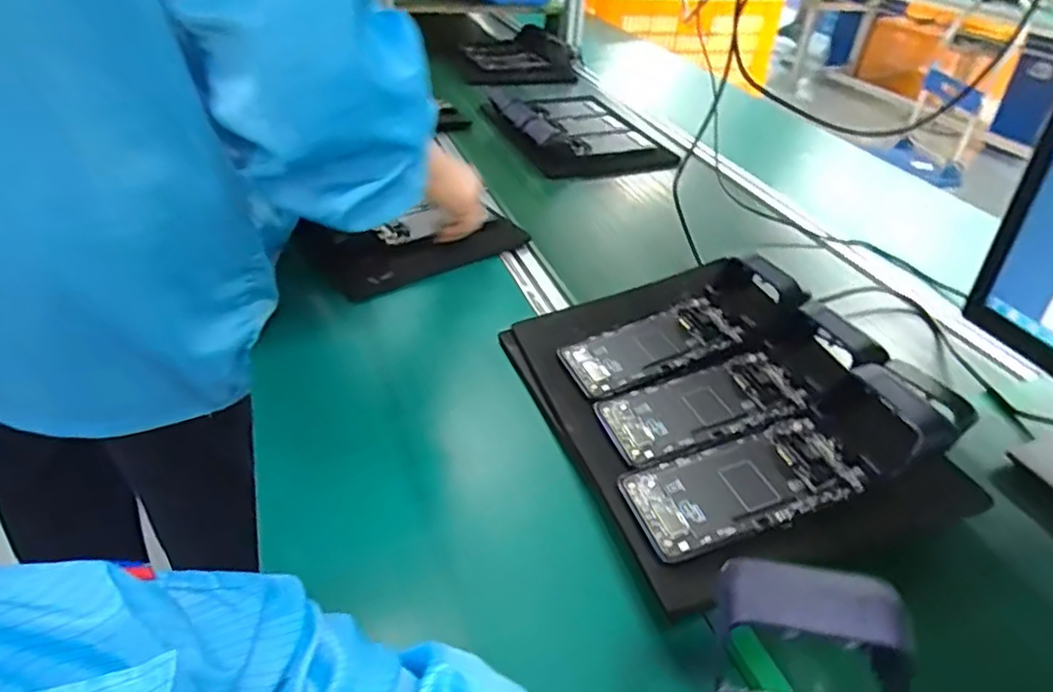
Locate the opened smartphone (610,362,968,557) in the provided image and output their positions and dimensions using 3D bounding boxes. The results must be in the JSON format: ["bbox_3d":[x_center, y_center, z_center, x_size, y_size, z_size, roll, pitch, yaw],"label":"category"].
[{"bbox_3d":[0.186,0.078,0.459,0.234,0.034,0.079,-22,40,-5],"label":"opened smartphone"}]

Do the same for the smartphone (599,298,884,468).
[{"bbox_3d":[0.167,0.031,0.524,0.217,0.032,0.085,-23,41,-8],"label":"smartphone"}]

